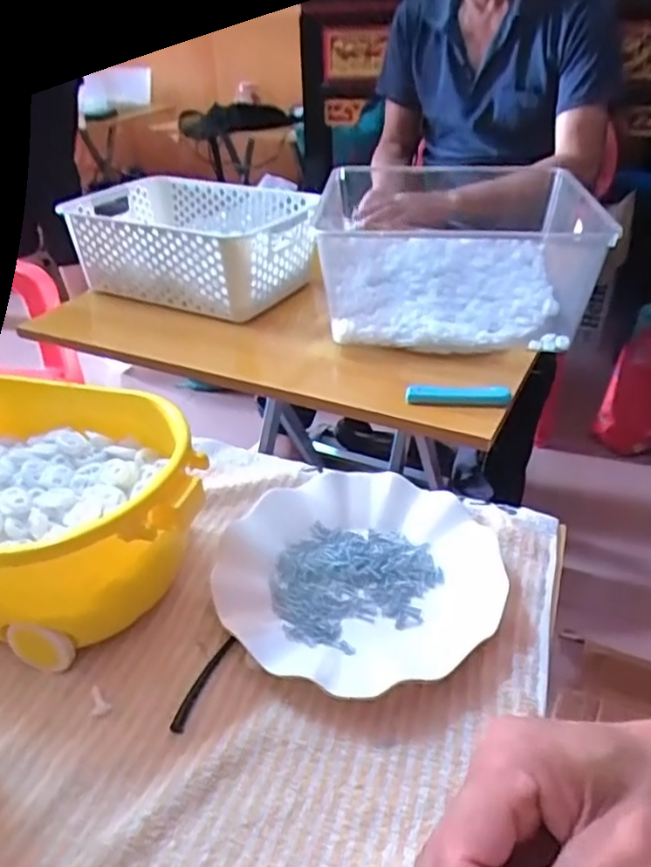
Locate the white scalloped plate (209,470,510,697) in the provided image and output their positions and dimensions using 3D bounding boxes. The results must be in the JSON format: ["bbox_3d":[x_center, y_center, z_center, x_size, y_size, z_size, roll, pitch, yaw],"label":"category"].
[{"bbox_3d":[0.023,0.089,0.434,0.182,0.021,0.174,0,32,0],"label":"white scalloped plate"}]

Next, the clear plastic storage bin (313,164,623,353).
[{"bbox_3d":[0.147,-0.210,0.775,0.298,0.130,0.259,4,32,5],"label":"clear plastic storage bin"}]

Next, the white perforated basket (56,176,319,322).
[{"bbox_3d":[-0.173,-0.252,0.882,0.324,0.113,0.211,19,36,27],"label":"white perforated basket"}]

